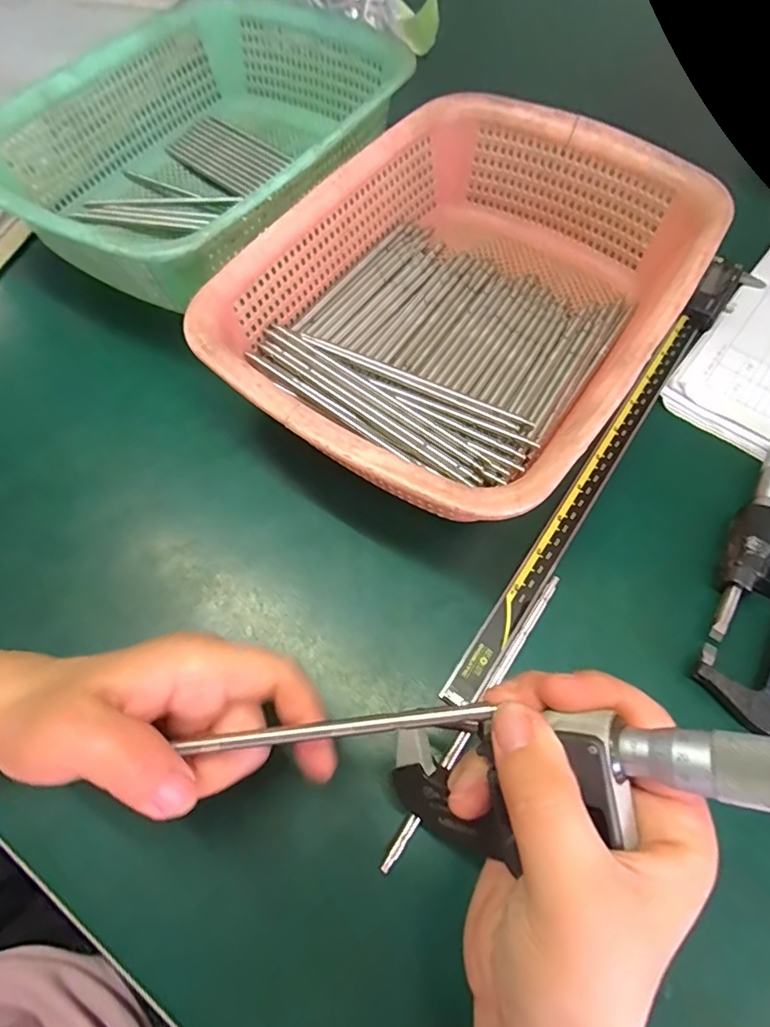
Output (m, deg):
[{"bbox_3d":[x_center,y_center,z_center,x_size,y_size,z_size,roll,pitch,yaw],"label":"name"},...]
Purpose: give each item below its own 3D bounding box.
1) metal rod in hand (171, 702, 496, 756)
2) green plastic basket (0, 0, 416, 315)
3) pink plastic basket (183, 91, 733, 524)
[{"bbox_3d":[-0.020,0.075,0.180,0.111,0.004,0.007,-12,65,11],"label":"metal rod in hand"},{"bbox_3d":[-0.136,-0.276,0.396,0.221,0.082,0.297,31,69,14],"label":"green plastic basket"},{"bbox_3d":[0.048,-0.130,0.322,0.218,0.076,0.286,33,69,15],"label":"pink plastic basket"}]

